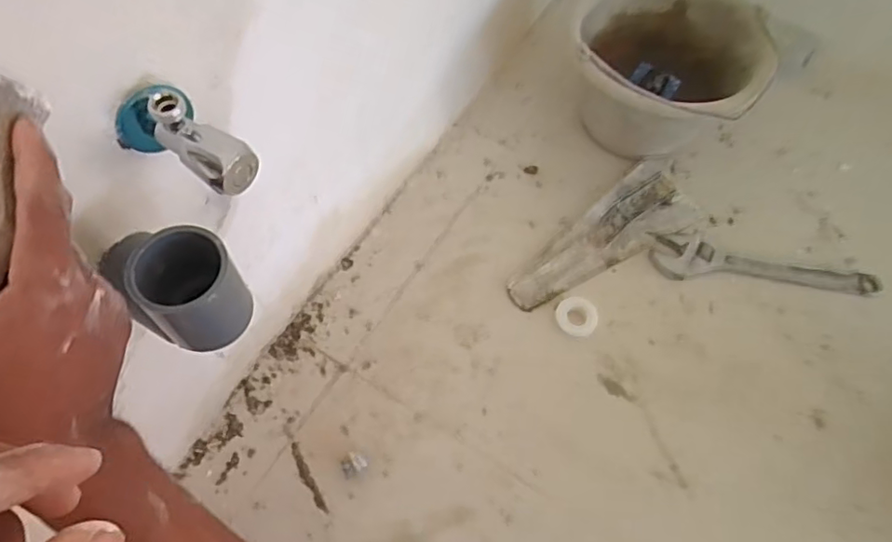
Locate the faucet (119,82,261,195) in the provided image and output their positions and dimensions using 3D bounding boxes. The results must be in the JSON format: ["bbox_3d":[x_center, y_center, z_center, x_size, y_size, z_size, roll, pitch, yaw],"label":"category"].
[{"bbox_3d":[-0.157,-0.081,0.363,0.082,0.043,0.045,35,66,15],"label":"faucet"}]

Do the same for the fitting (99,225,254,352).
[{"bbox_3d":[-0.156,0.013,0.366,0.058,0.075,0.058,1,62,-2],"label":"fitting"}]

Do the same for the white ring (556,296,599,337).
[{"bbox_3d":[0.160,0.055,0.733,0.048,0.018,0.050,0,63,0],"label":"white ring"}]

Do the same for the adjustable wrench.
[{"bbox_3d":[0.418,-0.010,0.792,0.289,0.015,0.062,6,63,3],"label":"adjustable wrench"}]

